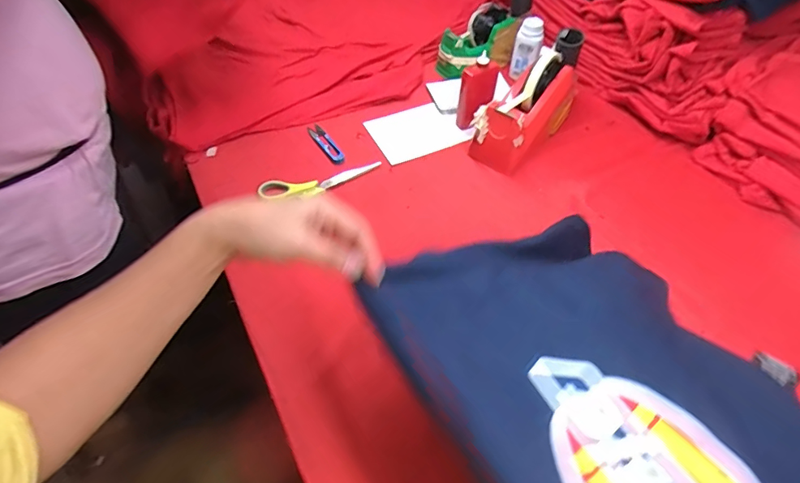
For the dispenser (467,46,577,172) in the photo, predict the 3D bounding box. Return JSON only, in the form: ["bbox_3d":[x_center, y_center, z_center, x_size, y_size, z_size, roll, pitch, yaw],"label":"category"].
[{"bbox_3d":[0.190,-0.197,0.691,0.077,0.121,0.187,36,57,23],"label":"dispenser"}]

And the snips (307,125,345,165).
[{"bbox_3d":[-0.114,-0.150,0.723,0.027,0.008,0.093,-21,56,-20],"label":"snips"}]

